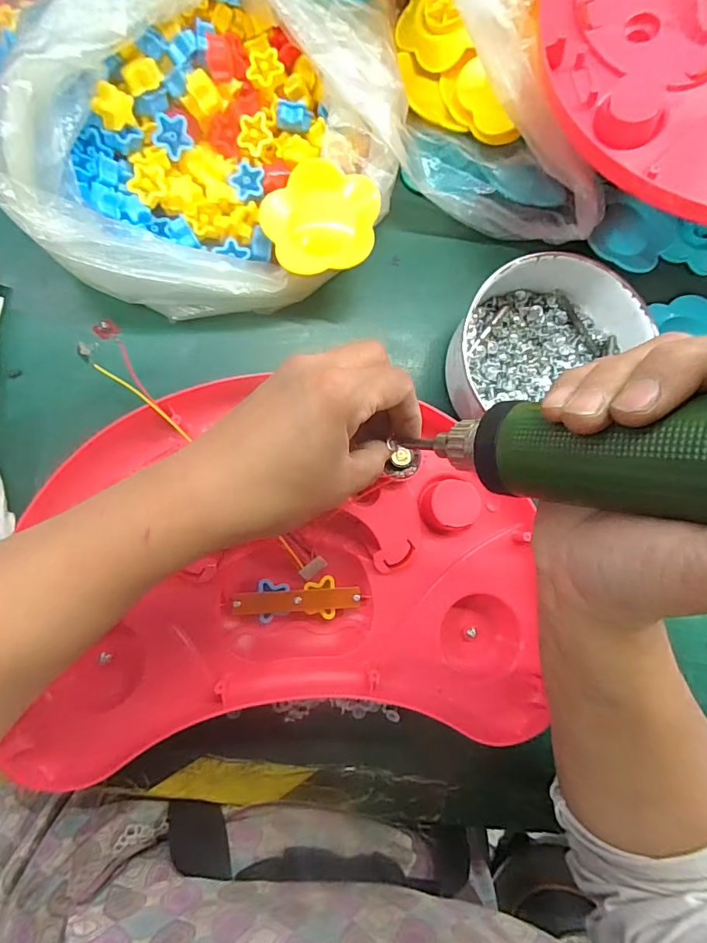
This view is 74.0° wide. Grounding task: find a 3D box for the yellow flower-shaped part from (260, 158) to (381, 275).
[{"bbox_3d":[-0.022,-0.170,0.323,0.076,0.015,0.073,30,96,2],"label":"yellow flower-shaped part"}]

